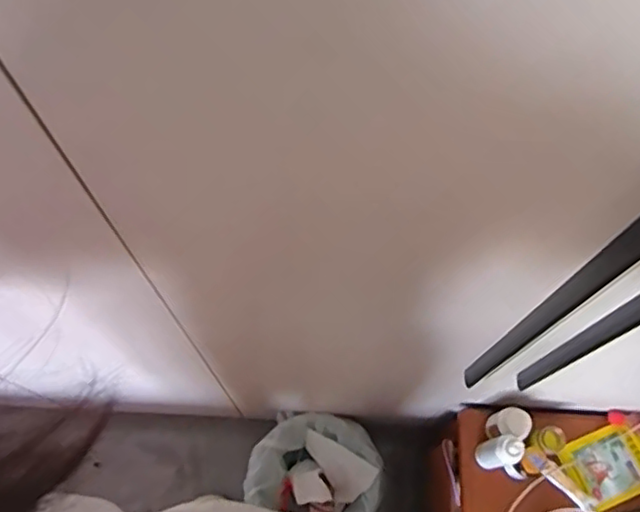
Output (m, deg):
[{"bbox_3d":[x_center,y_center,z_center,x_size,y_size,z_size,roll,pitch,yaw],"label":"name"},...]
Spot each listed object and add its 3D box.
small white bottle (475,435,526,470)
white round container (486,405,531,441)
[{"bbox_3d":[0.284,0.311,0.999,0.042,0.136,0.046,-17,70,-8],"label":"small white bottle"},{"bbox_3d":[0.306,0.272,1.023,0.053,0.075,0.051,3,69,0],"label":"white round container"}]

